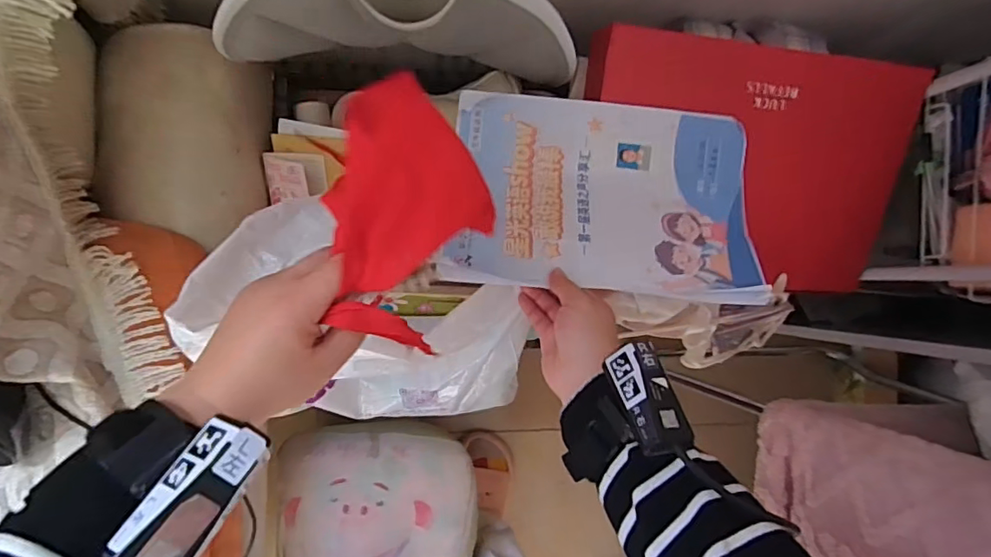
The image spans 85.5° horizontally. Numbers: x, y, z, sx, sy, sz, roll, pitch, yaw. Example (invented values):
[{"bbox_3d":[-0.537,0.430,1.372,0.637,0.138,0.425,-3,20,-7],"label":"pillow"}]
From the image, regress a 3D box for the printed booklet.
[{"bbox_3d":[0.101,-0.078,0.515,0.286,0.033,0.201,6,67,0],"label":"printed booklet"}]

